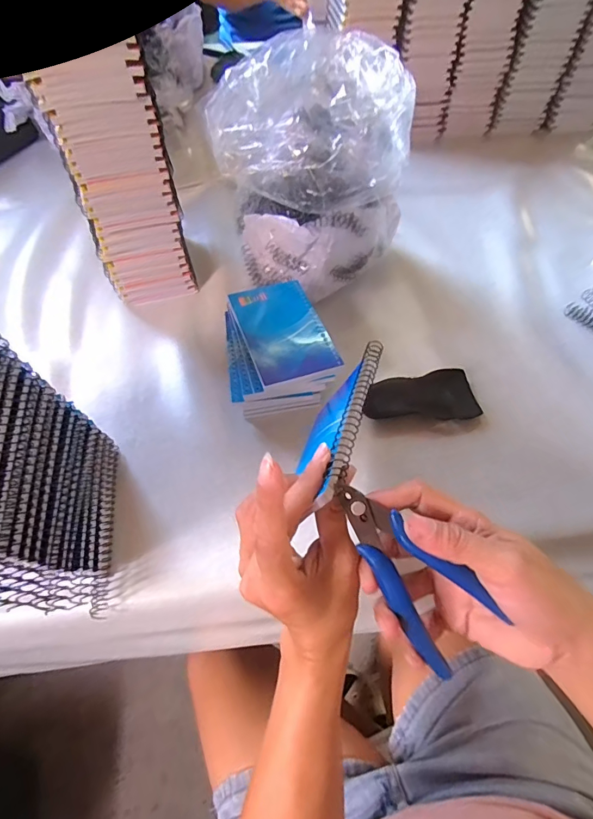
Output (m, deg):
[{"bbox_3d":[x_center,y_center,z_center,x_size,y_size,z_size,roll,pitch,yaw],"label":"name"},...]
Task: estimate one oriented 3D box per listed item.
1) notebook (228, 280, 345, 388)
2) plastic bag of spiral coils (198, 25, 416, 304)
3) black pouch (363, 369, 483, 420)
[{"bbox_3d":[-0.015,-0.082,0.442,0.078,0.012,0.124,-17,58,-11],"label":"notebook"},{"bbox_3d":[0.019,-0.239,0.478,0.191,0.226,0.167,9,57,5],"label":"plastic bag of spiral coils"},{"bbox_3d":[0.130,-0.013,0.456,0.119,0.015,0.055,-8,57,-6],"label":"black pouch"}]

